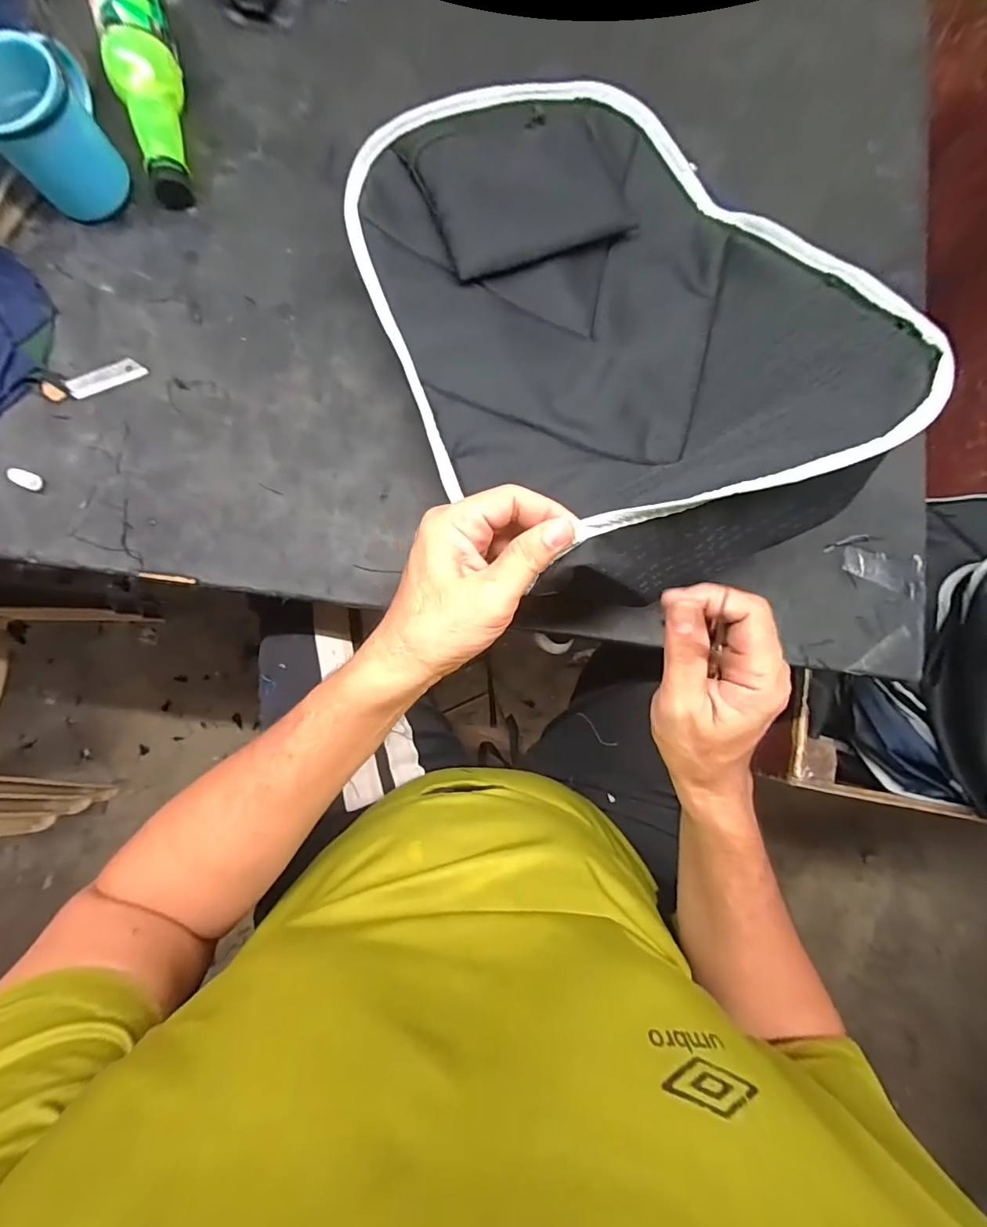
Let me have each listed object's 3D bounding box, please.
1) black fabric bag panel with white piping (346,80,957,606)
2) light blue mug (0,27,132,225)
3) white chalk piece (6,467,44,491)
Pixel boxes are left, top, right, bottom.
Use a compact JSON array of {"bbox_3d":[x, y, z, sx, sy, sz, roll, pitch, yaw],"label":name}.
[{"bbox_3d":[0.084,-0.218,0.341,0.296,0.116,0.396,-20,85,-7],"label":"black fabric bag panel with white piping"},{"bbox_3d":[-0.343,-0.372,0.386,0.076,0.081,0.081,-17,84,-7],"label":"light blue mug"},{"bbox_3d":[-0.359,-0.103,0.382,0.024,0.006,0.013,23,81,-1],"label":"white chalk piece"}]

